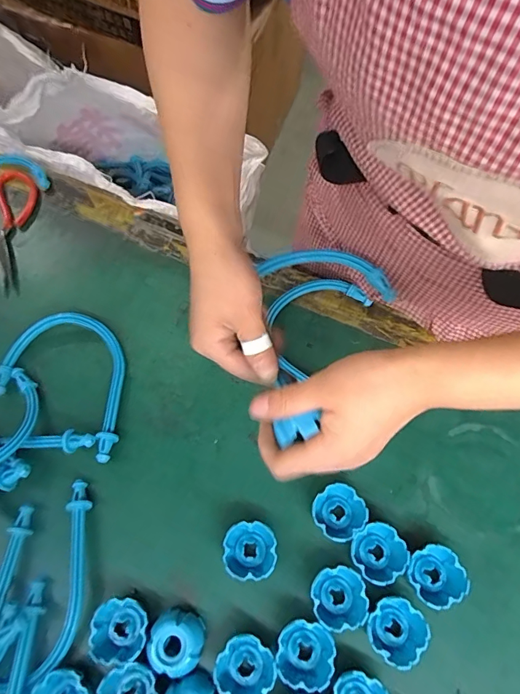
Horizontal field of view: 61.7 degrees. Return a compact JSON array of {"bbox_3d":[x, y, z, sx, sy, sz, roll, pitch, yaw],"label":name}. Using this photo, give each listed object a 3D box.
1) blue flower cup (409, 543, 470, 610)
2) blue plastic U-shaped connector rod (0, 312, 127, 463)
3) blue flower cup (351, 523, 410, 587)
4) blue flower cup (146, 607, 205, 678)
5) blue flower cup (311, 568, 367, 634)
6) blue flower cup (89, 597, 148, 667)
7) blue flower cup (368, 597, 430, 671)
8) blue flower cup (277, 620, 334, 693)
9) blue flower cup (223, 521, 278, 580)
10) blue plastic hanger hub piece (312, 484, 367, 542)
[{"bbox_3d":[0.160,0.209,0.400,0.046,0.030,0.046,-1,66,2],"label":"blue flower cup"},{"bbox_3d":[-0.199,0.030,0.480,0.168,0.024,0.122,27,70,13],"label":"blue plastic U-shaped connector rod"},{"bbox_3d":[0.109,0.190,0.403,0.047,0.026,0.047,-1,66,2],"label":"blue flower cup"},{"bbox_3d":[-0.072,0.252,0.373,0.044,0.035,0.043,-1,66,2],"label":"blue flower cup"},{"bbox_3d":[0.070,0.222,0.387,0.045,0.026,0.046,-1,66,2],"label":"blue flower cup"},{"bbox_3d":[-0.120,0.245,0.380,0.045,0.027,0.048,-1,66,2],"label":"blue flower cup"},{"bbox_3d":[0.118,0.245,0.380,0.045,0.030,0.047,-1,66,2],"label":"blue flower cup"},{"bbox_3d":[0.038,0.262,0.374,0.046,0.027,0.047,-1,66,2],"label":"blue flower cup"},{"bbox_3d":[-0.009,0.188,0.406,0.047,0.031,0.046,-1,66,2],"label":"blue flower cup"},{"bbox_3d":[0.075,0.158,0.417,0.045,0.028,0.046,-1,66,2],"label":"blue plastic hanger hub piece"}]

